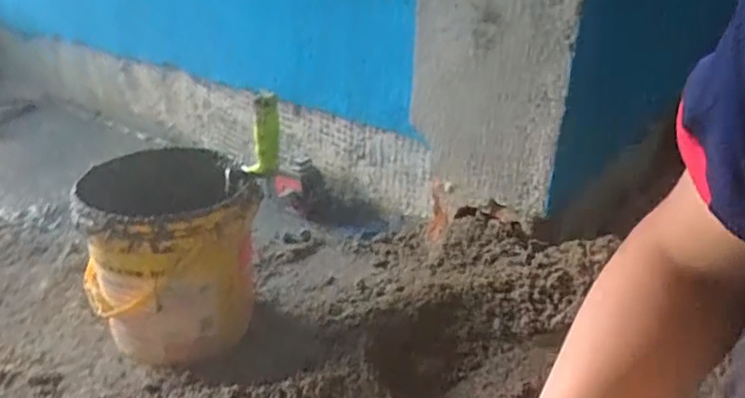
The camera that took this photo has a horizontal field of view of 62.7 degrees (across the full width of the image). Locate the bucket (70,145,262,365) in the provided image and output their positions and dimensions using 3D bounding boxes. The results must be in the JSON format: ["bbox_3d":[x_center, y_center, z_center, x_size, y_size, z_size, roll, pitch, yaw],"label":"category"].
[{"bbox_3d":[-0.286,0.082,0.893,0.244,0.234,0.216,-10,29,-23],"label":"bucket"}]

